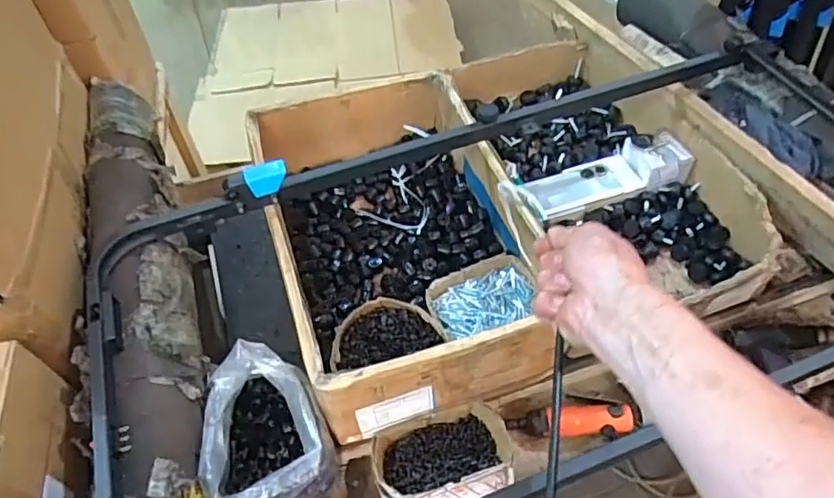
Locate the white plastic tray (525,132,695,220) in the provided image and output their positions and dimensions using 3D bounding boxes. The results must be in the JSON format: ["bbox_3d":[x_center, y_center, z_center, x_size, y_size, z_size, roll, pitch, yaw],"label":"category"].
[{"bbox_3d":[0.311,-0.123,0.970,0.277,0.052,0.092,-16,53,-10],"label":"white plastic tray"}]

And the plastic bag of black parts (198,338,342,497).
[{"bbox_3d":[-0.179,0.237,0.736,0.130,0.201,0.188,-16,53,-9],"label":"plastic bag of black parts"}]

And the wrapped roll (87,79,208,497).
[{"bbox_3d":[-0.368,0.030,0.777,0.120,0.093,0.828,-19,54,-11],"label":"wrapped roll"}]

